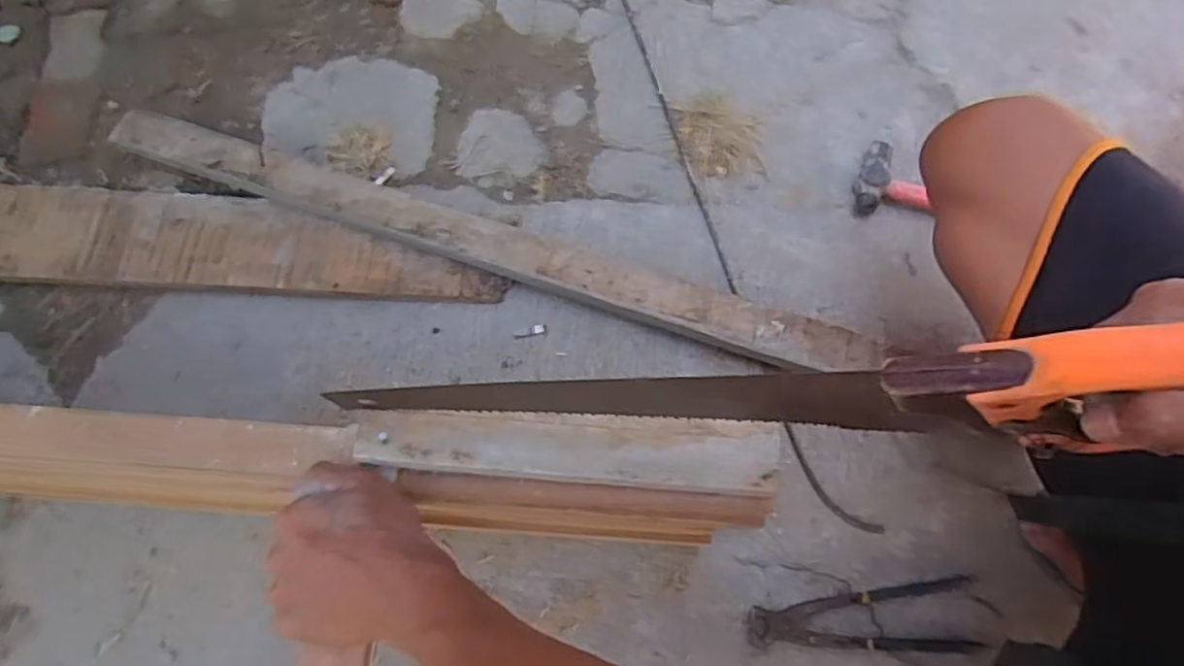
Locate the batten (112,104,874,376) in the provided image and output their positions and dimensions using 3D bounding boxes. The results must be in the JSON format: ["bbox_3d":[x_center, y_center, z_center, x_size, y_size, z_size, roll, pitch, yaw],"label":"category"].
[{"bbox_3d":[-0.136,-0.104,0.792,0.928,0.043,0.063,18,73,7],"label":"batten"}]

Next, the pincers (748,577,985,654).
[{"bbox_3d":[0.264,0.286,0.657,0.215,0.016,0.064,-7,72,-1],"label":"pincers"}]

